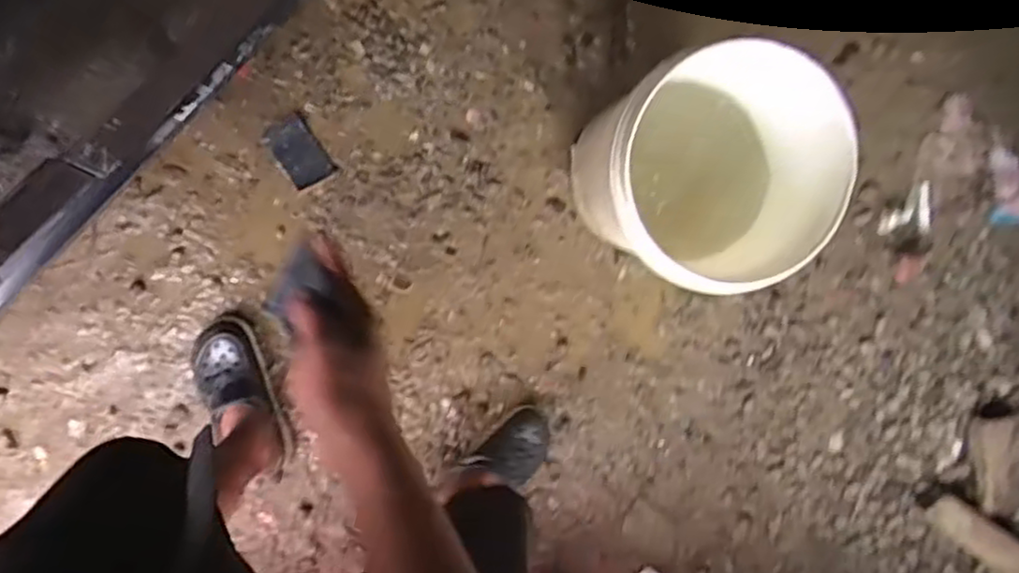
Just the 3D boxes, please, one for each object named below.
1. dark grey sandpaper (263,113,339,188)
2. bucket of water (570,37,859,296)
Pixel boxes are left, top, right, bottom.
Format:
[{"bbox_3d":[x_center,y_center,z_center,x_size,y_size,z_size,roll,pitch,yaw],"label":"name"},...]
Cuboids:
[{"bbox_3d":[-0.335,-0.213,1.154,0.072,0.009,0.108,-35,99,-4],"label":"dark grey sandpaper"},{"bbox_3d":[0.265,-0.185,1.068,0.289,0.368,0.320,14,93,-9],"label":"bucket of water"}]

